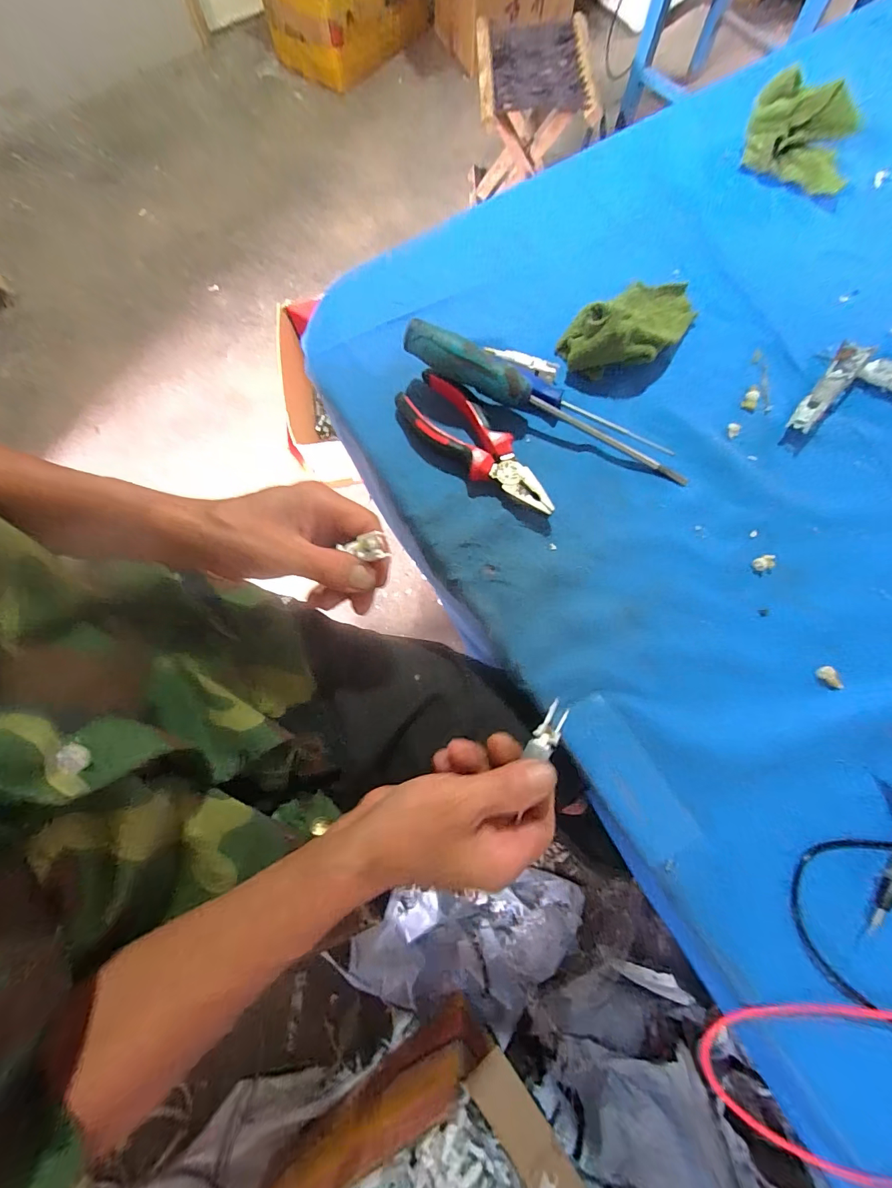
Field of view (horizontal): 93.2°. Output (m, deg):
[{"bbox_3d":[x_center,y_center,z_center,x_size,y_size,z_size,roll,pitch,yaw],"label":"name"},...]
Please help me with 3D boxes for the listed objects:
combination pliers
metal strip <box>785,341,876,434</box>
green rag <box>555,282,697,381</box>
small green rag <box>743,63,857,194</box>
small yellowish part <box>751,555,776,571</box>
[{"bbox_3d":[0.022,-0.117,0.344,0.053,0.021,0.153,-39,79,-8],"label":"combination pliers"},{"bbox_3d":[0.319,-0.171,0.353,0.021,0.020,0.099,40,80,9],"label":"metal strip"},{"bbox_3d":[0.167,-0.238,0.361,0.131,0.040,0.069,-40,79,-9],"label":"green rag"},{"bbox_3d":[0.347,-0.443,0.407,0.110,0.047,0.061,27,78,7],"label":"small green rag"},{"bbox_3d":[0.247,-0.024,0.326,0.020,0.004,0.011,-18,77,-4],"label":"small yellowish part"}]

